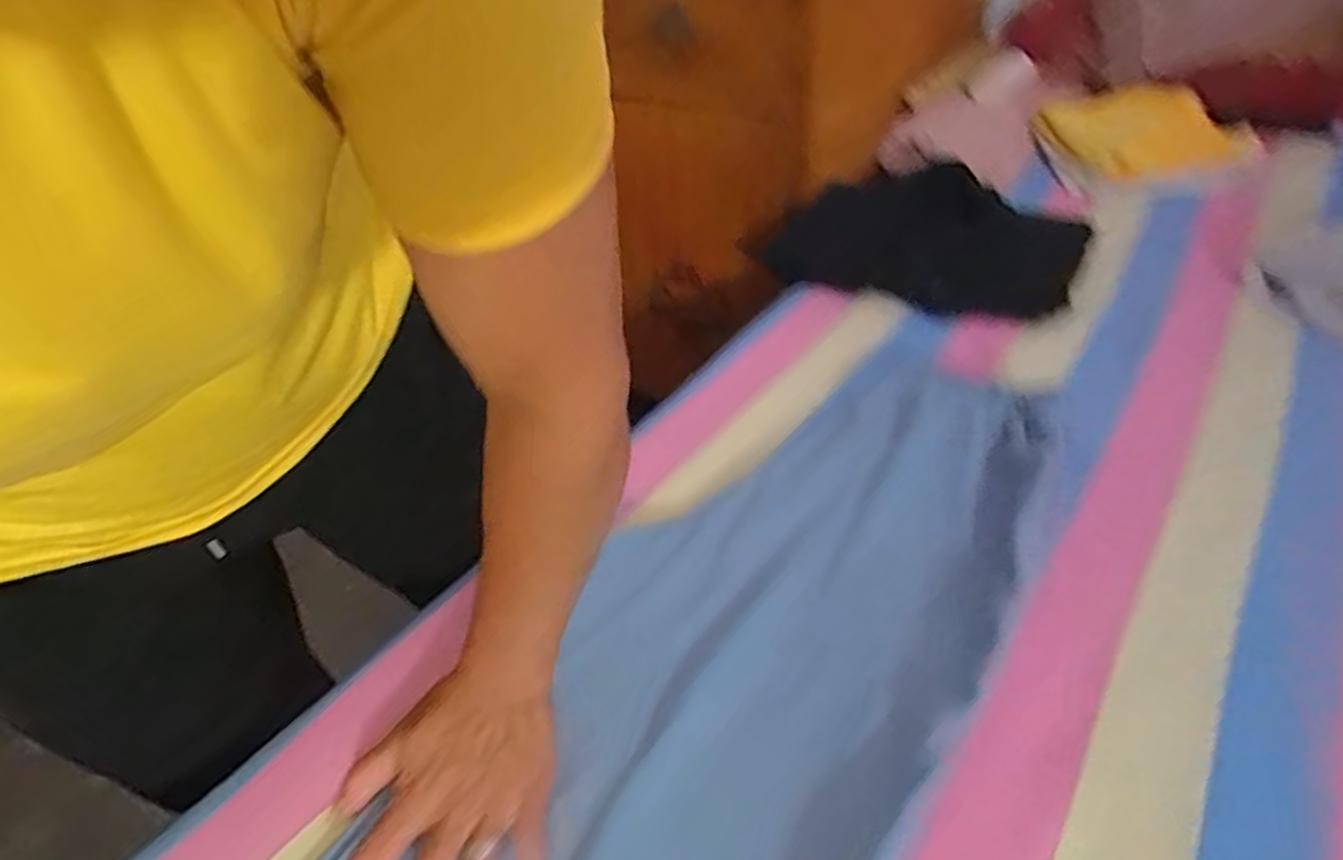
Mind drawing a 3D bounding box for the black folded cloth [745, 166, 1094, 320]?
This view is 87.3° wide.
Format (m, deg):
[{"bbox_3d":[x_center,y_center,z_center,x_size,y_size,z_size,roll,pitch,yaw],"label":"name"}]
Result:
[{"bbox_3d":[0.323,-0.261,0.997,0.044,0.202,0.475,-35,35,-31],"label":"black folded cloth"}]

